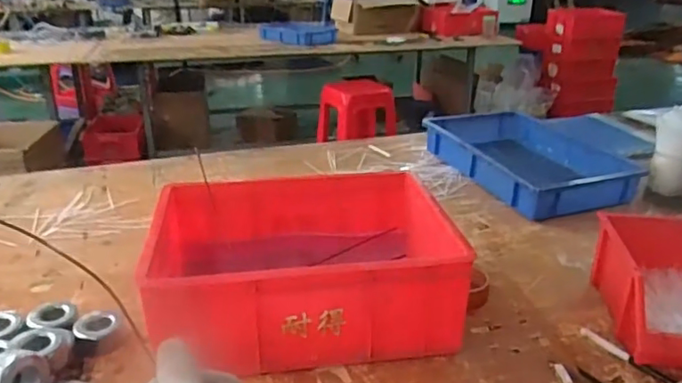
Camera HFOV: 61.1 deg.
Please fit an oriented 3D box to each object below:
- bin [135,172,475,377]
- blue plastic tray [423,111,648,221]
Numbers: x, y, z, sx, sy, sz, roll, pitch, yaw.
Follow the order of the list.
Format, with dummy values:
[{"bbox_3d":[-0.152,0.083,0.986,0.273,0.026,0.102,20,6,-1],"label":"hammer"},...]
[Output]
[{"bbox_3d":[-0.053,0.104,0.821,0.383,0.148,0.296,-4,22,-8],"label":"bin"},{"bbox_3d":[0.417,-0.076,1.328,0.307,0.094,0.486,-8,25,-18],"label":"blue plastic tray"}]

